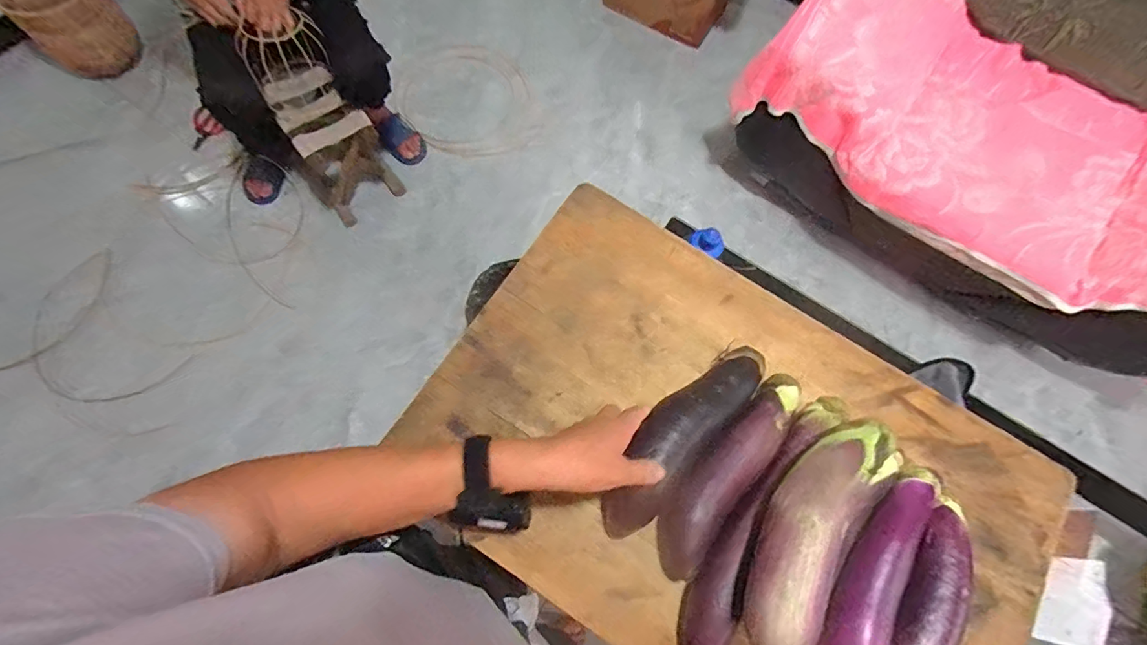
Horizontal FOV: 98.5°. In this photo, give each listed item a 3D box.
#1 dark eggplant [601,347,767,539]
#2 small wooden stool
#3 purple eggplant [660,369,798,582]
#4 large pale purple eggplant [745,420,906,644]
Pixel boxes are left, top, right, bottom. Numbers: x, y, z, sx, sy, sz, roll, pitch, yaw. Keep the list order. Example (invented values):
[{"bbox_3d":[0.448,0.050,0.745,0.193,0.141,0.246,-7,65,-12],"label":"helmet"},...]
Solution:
[{"bbox_3d":[0.114,0.116,0.522,0.065,0.061,0.242,41,75,10],"label":"dark eggplant"},{"bbox_3d":[-0.664,-0.476,1.395,0.220,0.345,0.230,-38,78,-16],"label":"small wooden stool"},{"bbox_3d":[0.164,0.152,0.516,0.058,0.056,0.243,41,72,10],"label":"purple eggplant"},{"bbox_3d":[0.223,0.187,0.456,0.091,0.076,0.242,43,73,10],"label":"large pale purple eggplant"}]

